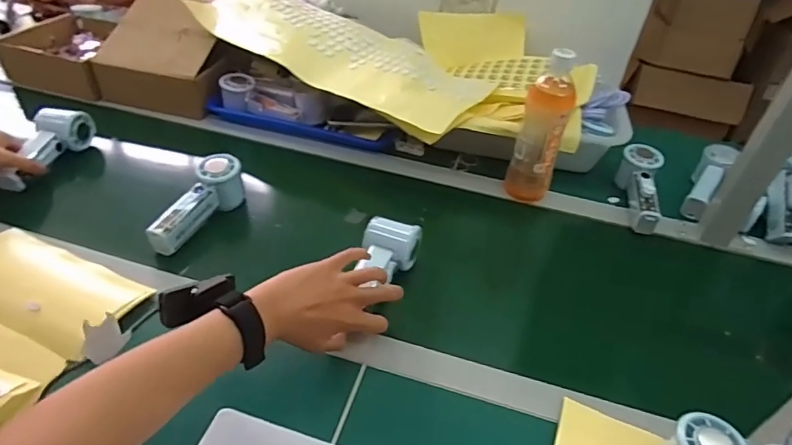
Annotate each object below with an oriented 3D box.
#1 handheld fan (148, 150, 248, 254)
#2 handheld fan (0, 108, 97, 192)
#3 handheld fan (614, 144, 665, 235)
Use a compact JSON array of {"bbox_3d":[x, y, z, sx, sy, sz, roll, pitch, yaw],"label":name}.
[{"bbox_3d":[-0.261,-0.026,0.649,0.053,0.060,0.157,17,41,13],"label":"handheld fan"},{"bbox_3d":[-0.527,-0.109,0.735,0.068,0.058,0.155,16,57,12],"label":"handheld fan"},{"bbox_3d":[0.371,-0.045,0.751,0.048,0.060,0.157,10,53,4],"label":"handheld fan"}]

